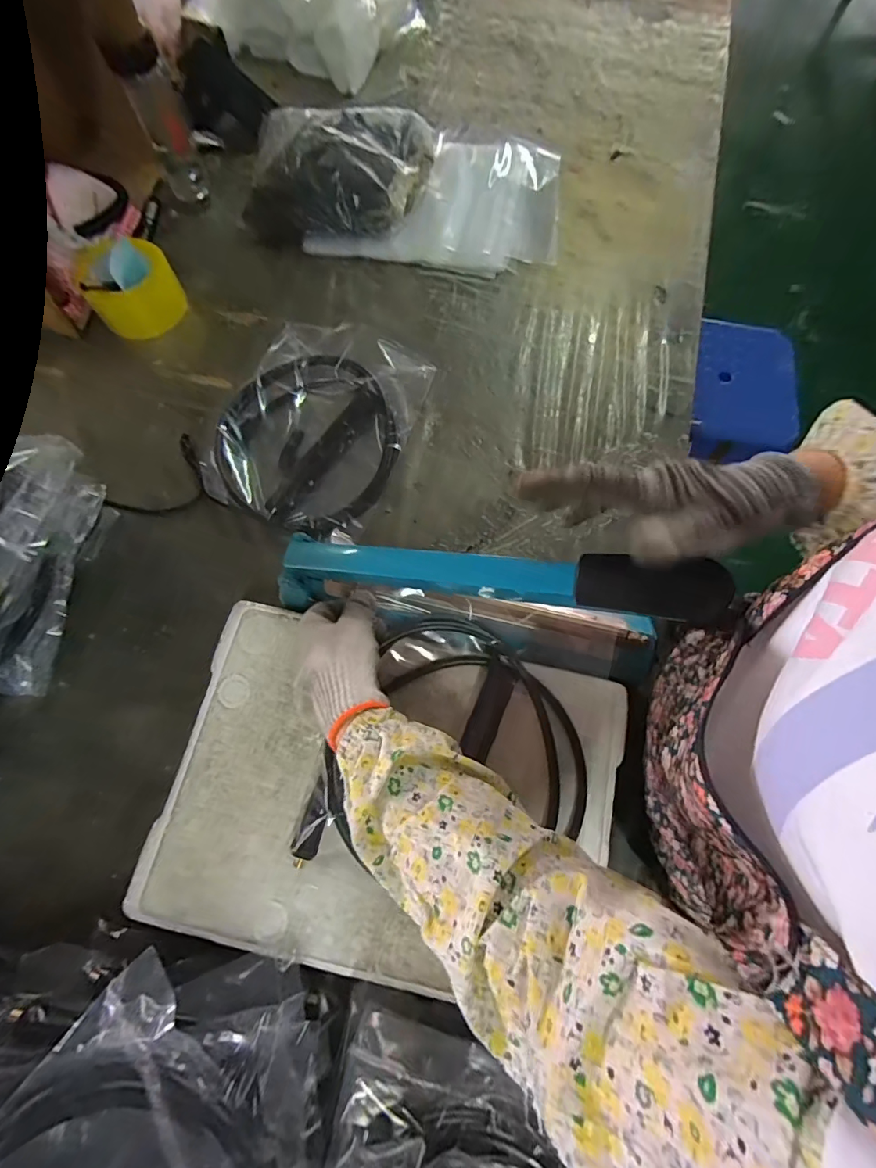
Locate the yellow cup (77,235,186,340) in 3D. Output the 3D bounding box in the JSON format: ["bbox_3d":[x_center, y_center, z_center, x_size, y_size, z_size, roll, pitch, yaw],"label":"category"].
[{"bbox_3d":[-0.431,-0.419,0.631,0.114,0.075,0.114,0,72,-1],"label":"yellow cup"}]

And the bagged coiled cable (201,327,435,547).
[{"bbox_3d":[-0.157,-0.207,0.581,0.224,0.035,0.286,19,73,5],"label":"bagged coiled cable"}]

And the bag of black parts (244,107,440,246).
[{"bbox_3d":[-0.149,-0.619,0.686,0.264,0.082,0.203,5,72,0],"label":"bag of black parts"}]

